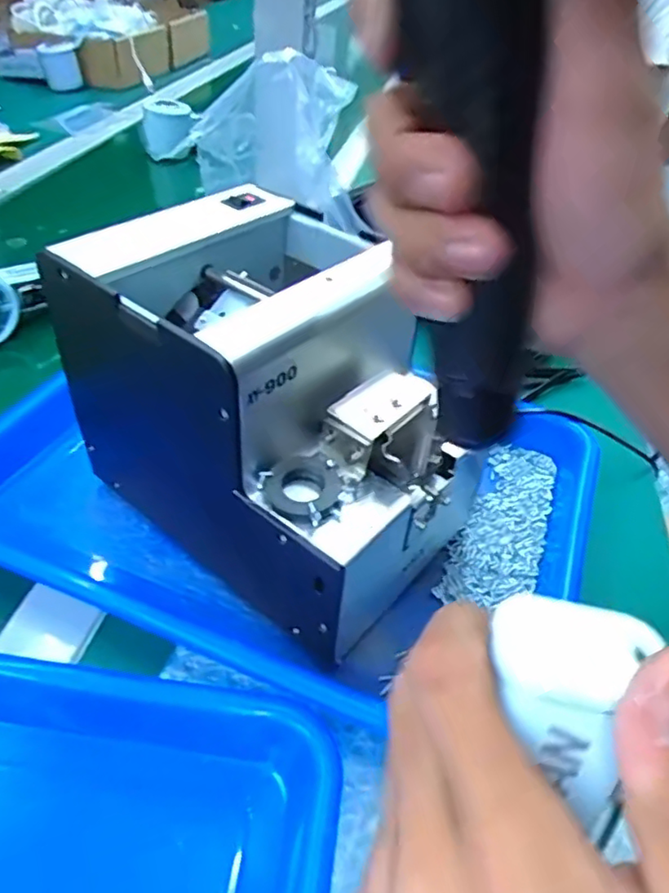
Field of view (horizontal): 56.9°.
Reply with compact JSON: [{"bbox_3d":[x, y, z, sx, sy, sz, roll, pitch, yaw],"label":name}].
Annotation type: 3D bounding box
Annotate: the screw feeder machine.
[{"bbox_3d":[-0.028,-0.020,0.306,0.176,0.144,0.133,34,50,28],"label":"screw feeder machine"}]

